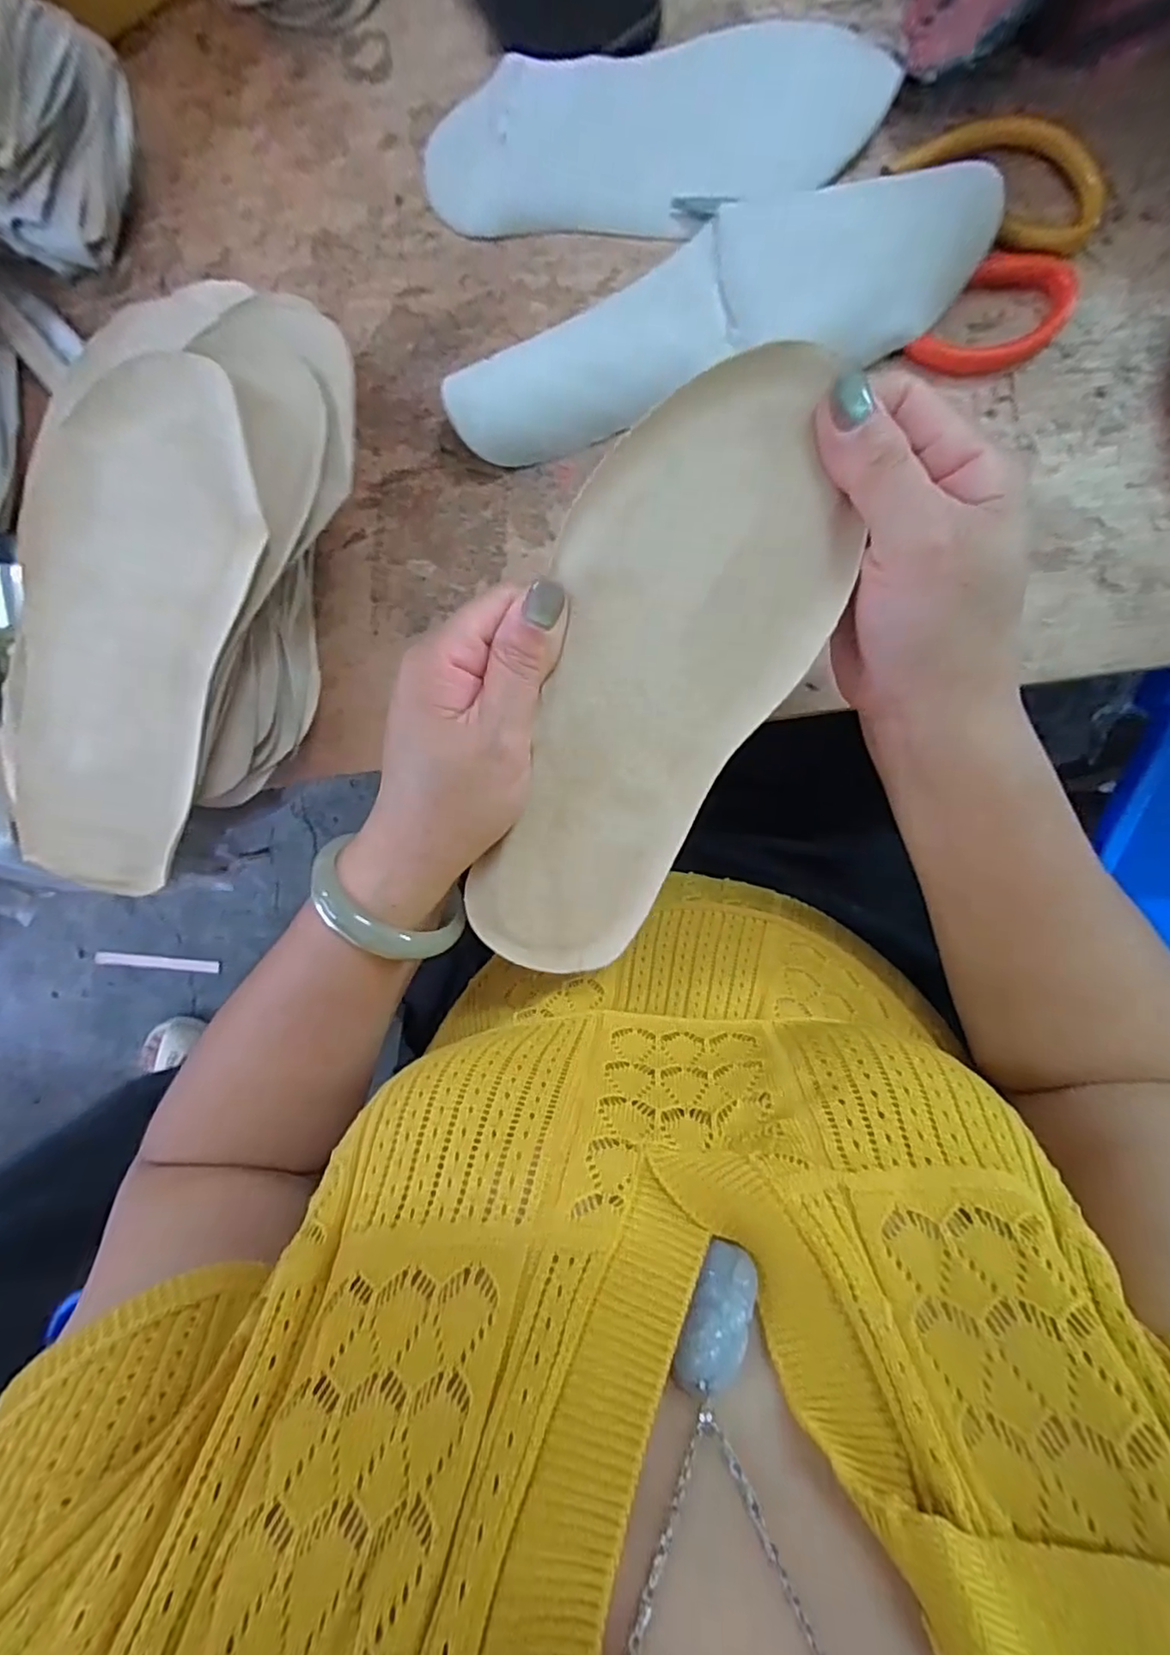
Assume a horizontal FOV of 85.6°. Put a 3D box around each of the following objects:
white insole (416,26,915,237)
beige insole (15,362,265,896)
[{"bbox_3d":[0.028,-0.347,0.318,0.225,0.021,0.072,8,93,10],"label":"white insole"},{"bbox_3d":[-0.211,-0.091,0.293,0.099,0.010,0.235,9,94,-4],"label":"beige insole"}]

